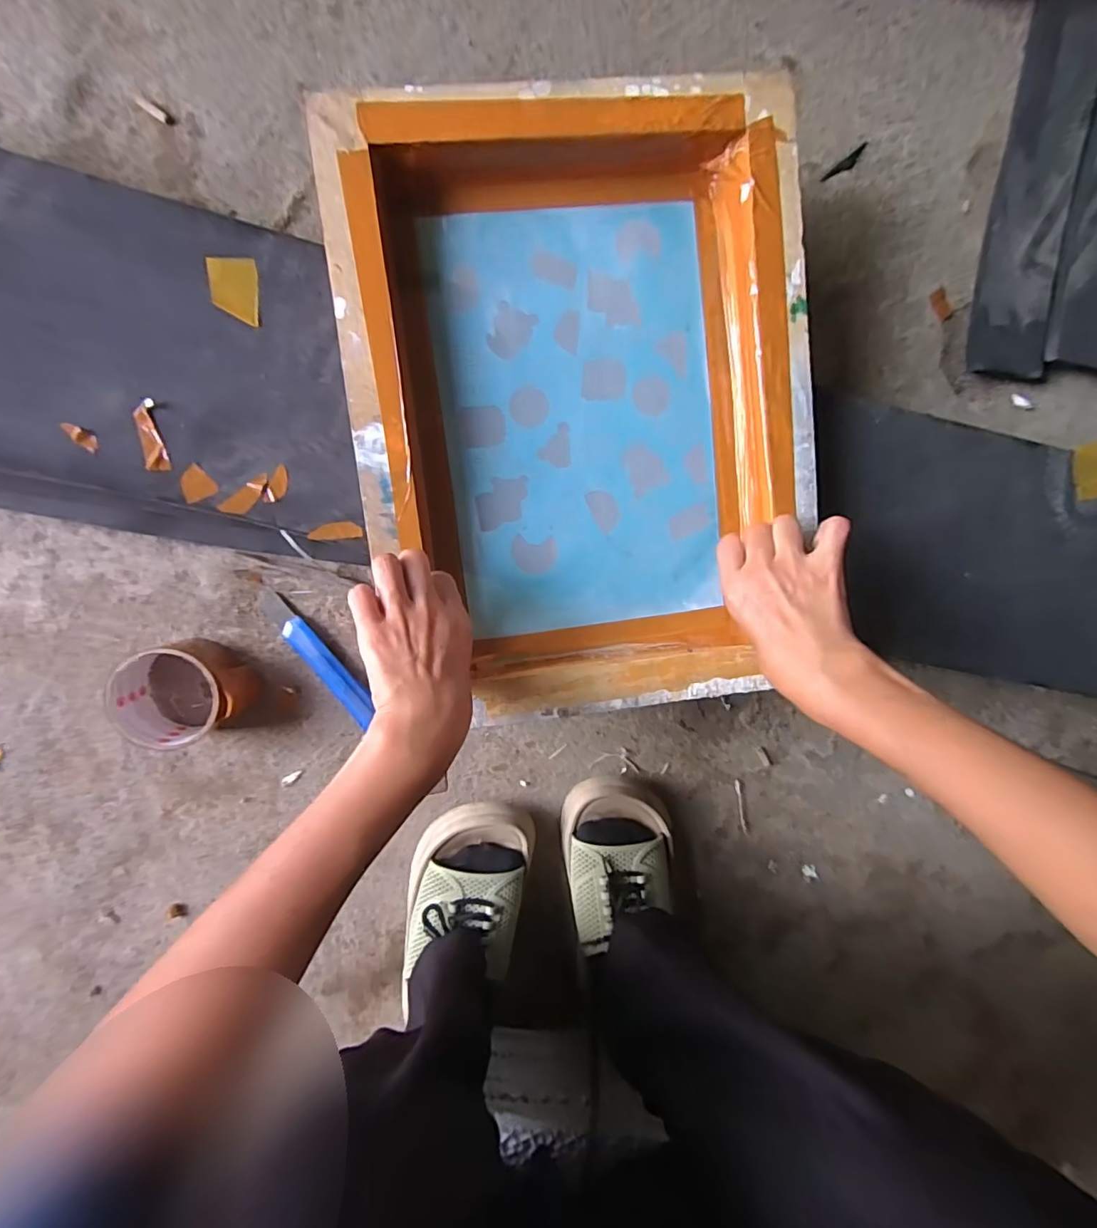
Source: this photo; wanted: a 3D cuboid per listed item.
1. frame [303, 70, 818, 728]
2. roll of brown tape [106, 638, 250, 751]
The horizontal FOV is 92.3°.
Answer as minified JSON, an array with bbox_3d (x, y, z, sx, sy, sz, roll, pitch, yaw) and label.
[{"bbox_3d":[0.025,-0.139,0.381,0.311,0.049,0.408,-5,97,-3],"label":"frame"},{"bbox_3d":[-0.307,0.068,0.441,0.088,0.041,0.084,-1,97,-4],"label":"roll of brown tape"}]

